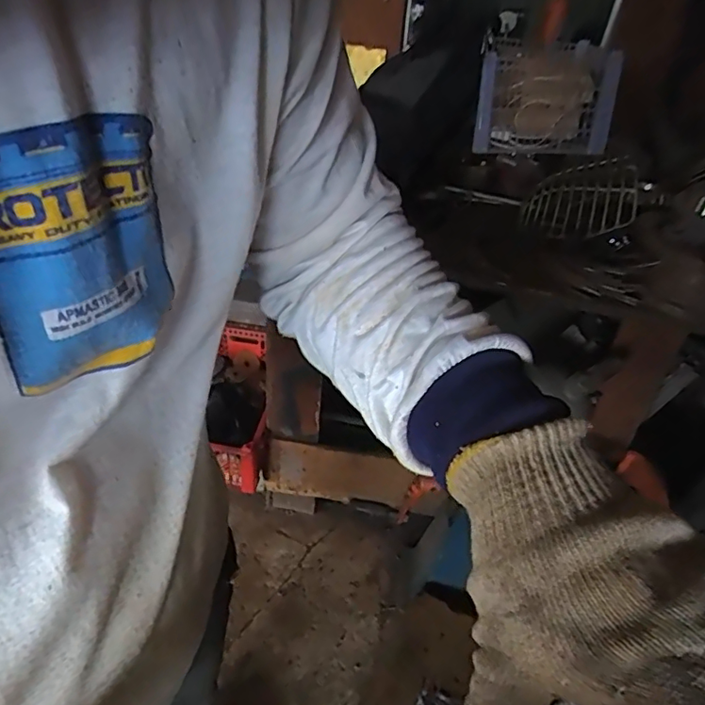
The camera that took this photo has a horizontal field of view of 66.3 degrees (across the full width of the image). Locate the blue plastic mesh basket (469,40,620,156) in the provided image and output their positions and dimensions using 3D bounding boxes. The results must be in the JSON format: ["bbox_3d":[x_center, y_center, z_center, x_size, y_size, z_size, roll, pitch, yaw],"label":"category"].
[{"bbox_3d":[0.415,-0.544,1.187,0.284,0.202,0.165,9,38,3],"label":"blue plastic mesh basket"}]

